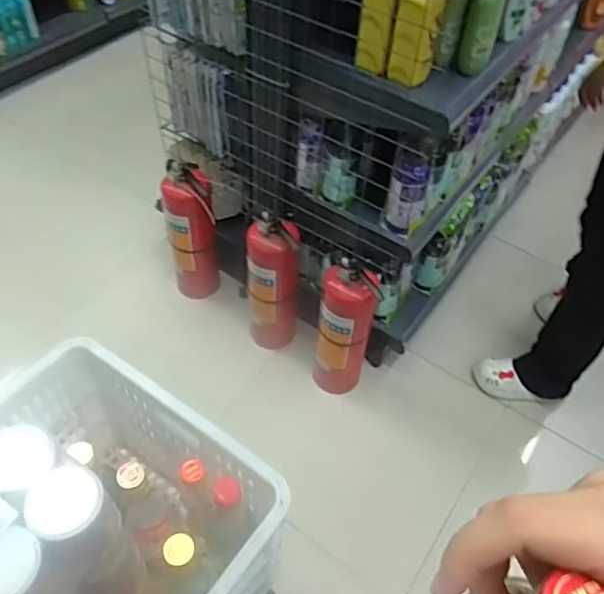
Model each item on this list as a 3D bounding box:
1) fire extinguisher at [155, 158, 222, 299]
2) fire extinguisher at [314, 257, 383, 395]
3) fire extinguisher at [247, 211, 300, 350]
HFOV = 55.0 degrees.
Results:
[{"bbox_3d":[-0.306,-0.183,1.586,0.136,0.384,0.147,-7,51,-9],"label":"fire extinguisher"},{"bbox_3d":[0.107,0.089,1.443,0.127,0.489,0.108,15,51,9],"label":"fire extinguisher"},{"bbox_3d":[-0.076,-0.029,1.516,0.128,0.437,0.110,4,50,0],"label":"fire extinguisher"}]

